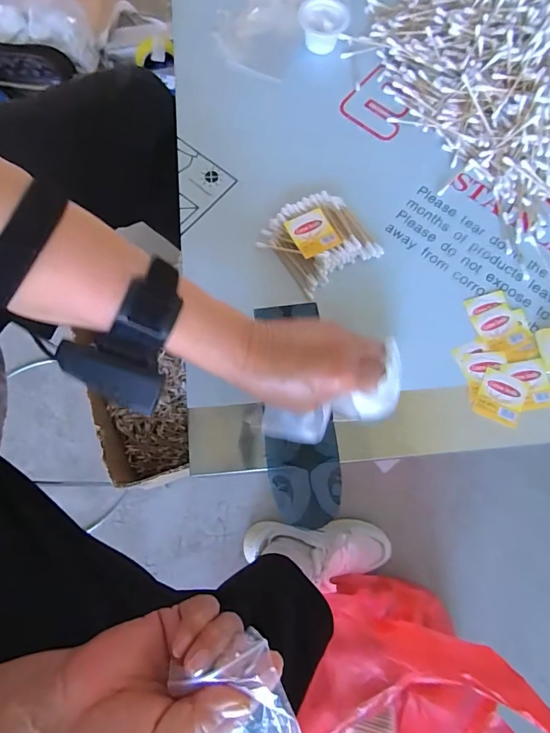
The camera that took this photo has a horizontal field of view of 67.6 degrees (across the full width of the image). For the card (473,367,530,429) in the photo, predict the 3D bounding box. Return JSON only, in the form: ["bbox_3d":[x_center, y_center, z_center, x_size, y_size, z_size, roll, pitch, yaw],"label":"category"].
[{"bbox_3d":[0.200,0.027,0.362,0.039,0.004,0.043,23,75,5],"label":"card"}]

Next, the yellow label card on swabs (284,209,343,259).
[{"bbox_3d":[0.036,-0.124,0.382,0.039,0.004,0.043,-27,77,-9],"label":"yellow label card on swabs"}]

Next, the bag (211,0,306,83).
[{"bbox_3d":[-0.011,-0.396,0.468,0.091,0.013,0.137,21,75,4],"label":"bag"}]

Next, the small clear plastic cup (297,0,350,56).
[{"bbox_3d":[0.053,-0.377,0.453,0.049,0.024,0.050,0,74,-1],"label":"small clear plastic cup"}]

